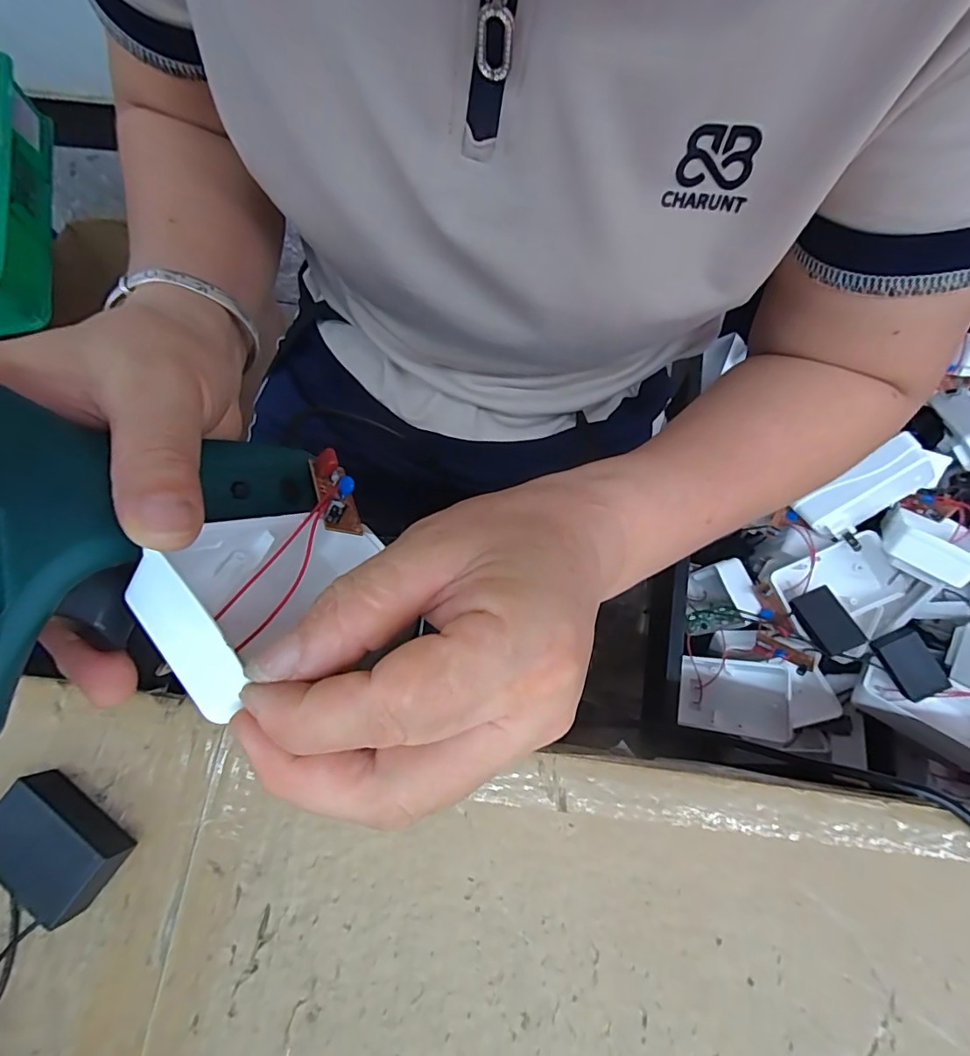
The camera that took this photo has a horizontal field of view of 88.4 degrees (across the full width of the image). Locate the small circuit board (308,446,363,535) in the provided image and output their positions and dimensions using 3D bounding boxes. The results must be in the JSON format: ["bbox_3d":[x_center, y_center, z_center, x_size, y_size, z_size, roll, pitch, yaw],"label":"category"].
[{"bbox_3d":[-0.063,-0.016,0.208,0.015,0.015,0.041,-22,51,-7],"label":"small circuit board"}]

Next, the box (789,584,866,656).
[{"bbox_3d":[0.260,0.072,0.383,0.033,0.012,0.047,-25,75,-8],"label":"box"}]

